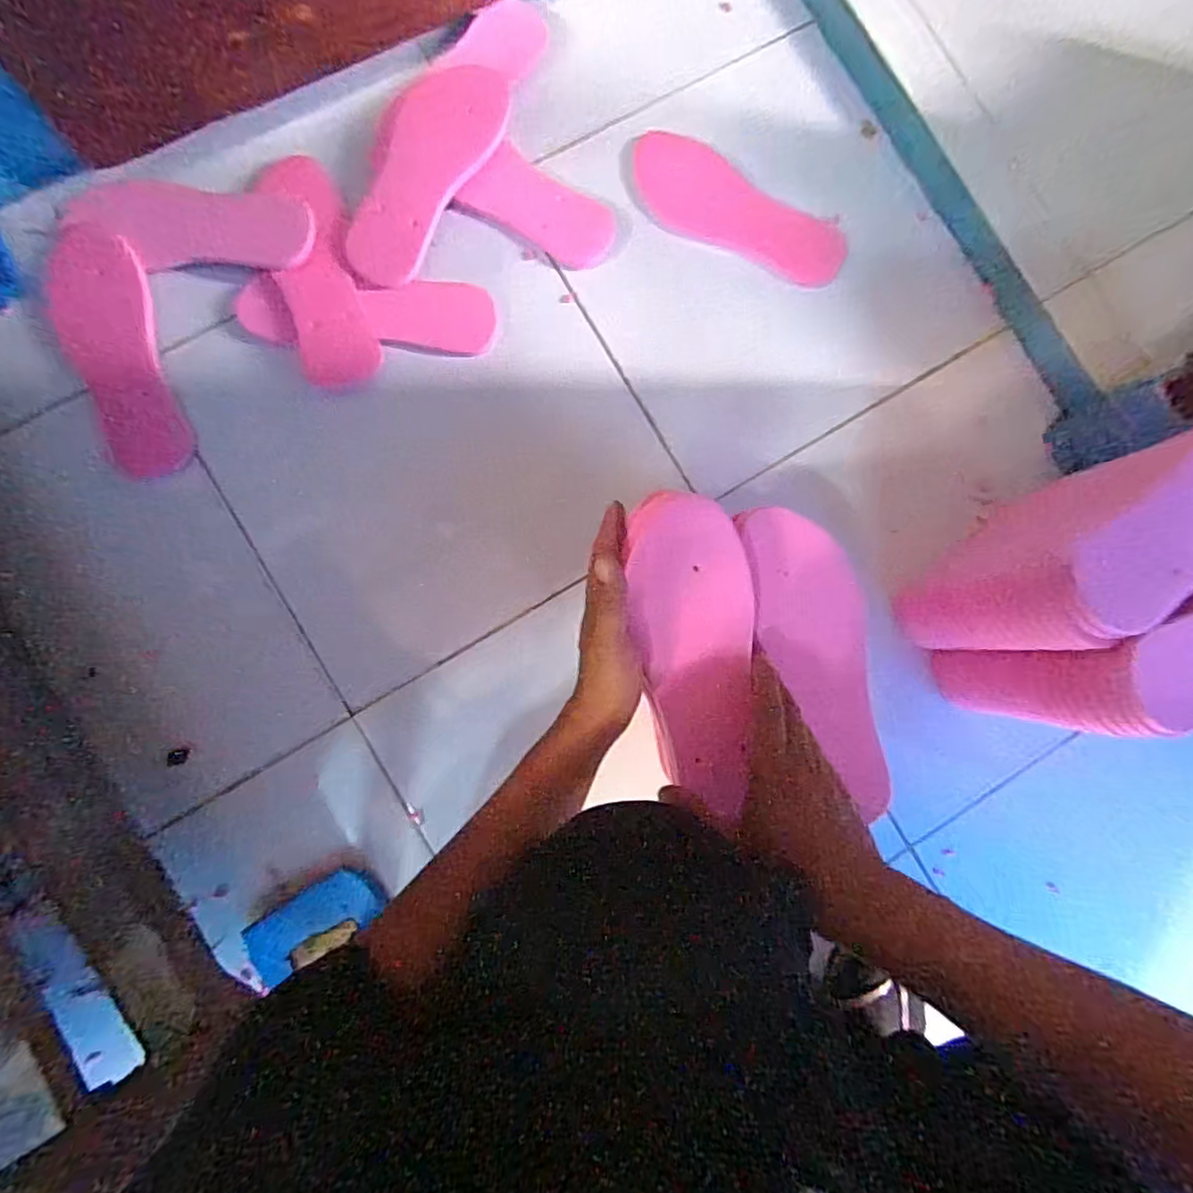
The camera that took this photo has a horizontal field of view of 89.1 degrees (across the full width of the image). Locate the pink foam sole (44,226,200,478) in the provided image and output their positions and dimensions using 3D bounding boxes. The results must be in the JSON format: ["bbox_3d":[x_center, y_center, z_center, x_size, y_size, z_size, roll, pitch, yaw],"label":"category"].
[{"bbox_3d":[-0.442,-0.224,0.561,0.083,0.011,0.243,-22,87,-6],"label":"pink foam sole"}]

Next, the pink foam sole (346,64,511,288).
[{"bbox_3d":[-0.164,-0.412,0.585,0.089,0.008,0.226,23,84,-2],"label":"pink foam sole"}]

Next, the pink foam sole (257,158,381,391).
[{"bbox_3d":[-0.266,-0.309,0.581,0.070,0.019,0.218,-15,86,-5],"label":"pink foam sole"}]

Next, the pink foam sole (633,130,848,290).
[{"bbox_3d":[0.148,-0.407,0.640,0.241,0.016,0.088,28,84,-1],"label":"pink foam sole"}]

